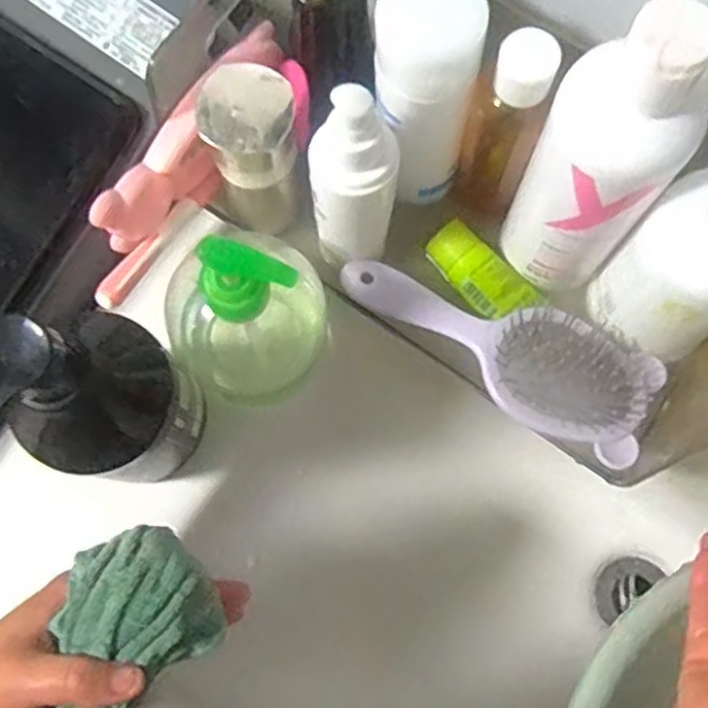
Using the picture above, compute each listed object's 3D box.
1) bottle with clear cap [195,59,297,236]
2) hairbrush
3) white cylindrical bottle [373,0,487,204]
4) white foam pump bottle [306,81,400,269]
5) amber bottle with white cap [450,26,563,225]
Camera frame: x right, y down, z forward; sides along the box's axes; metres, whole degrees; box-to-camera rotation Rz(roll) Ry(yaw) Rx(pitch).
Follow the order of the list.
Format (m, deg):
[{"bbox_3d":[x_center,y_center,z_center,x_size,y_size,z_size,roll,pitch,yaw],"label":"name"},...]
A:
[{"bbox_3d":[-0.052,-0.108,0.408,0.046,0.111,0.054,-9,76,-1],"label":"bottle with clear cap"},{"bbox_3d":[0.078,-0.006,0.411,0.180,0.026,0.065,26,78,7],"label":"hairbrush"},{"bbox_3d":[0.035,-0.131,0.389,0.047,0.138,0.043,0,77,1],"label":"white cylindrical bottle"},{"bbox_3d":[0.000,-0.084,0.375,0.042,0.121,0.032,-15,77,-2],"label":"white foam pump bottle"},{"bbox_3d":[0.076,-0.109,0.395,0.035,0.143,0.031,16,77,5],"label":"amber bottle with white cap"}]

